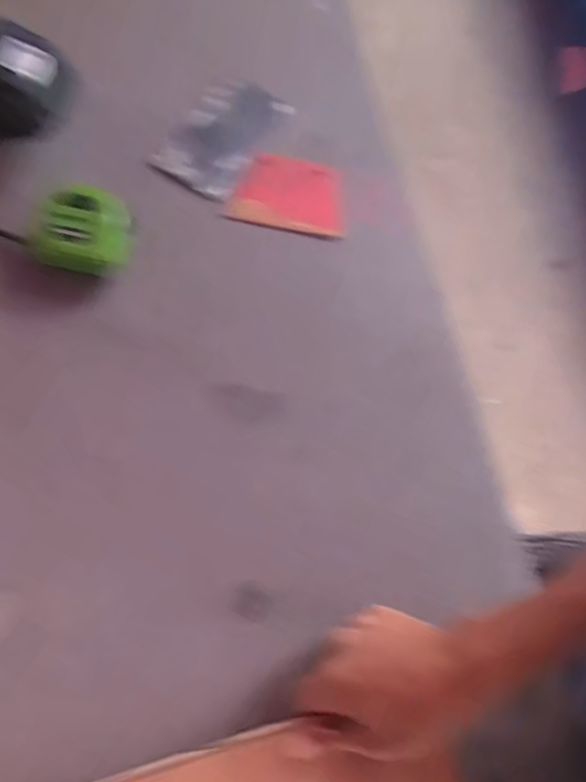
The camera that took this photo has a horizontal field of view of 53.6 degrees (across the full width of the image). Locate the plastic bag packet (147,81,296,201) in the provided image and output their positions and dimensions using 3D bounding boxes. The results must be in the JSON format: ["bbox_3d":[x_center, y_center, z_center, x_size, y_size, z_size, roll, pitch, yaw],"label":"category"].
[{"bbox_3d":[-0.071,-0.261,0.585,0.084,0.008,0.138,29,72,3],"label":"plastic bag packet"}]

